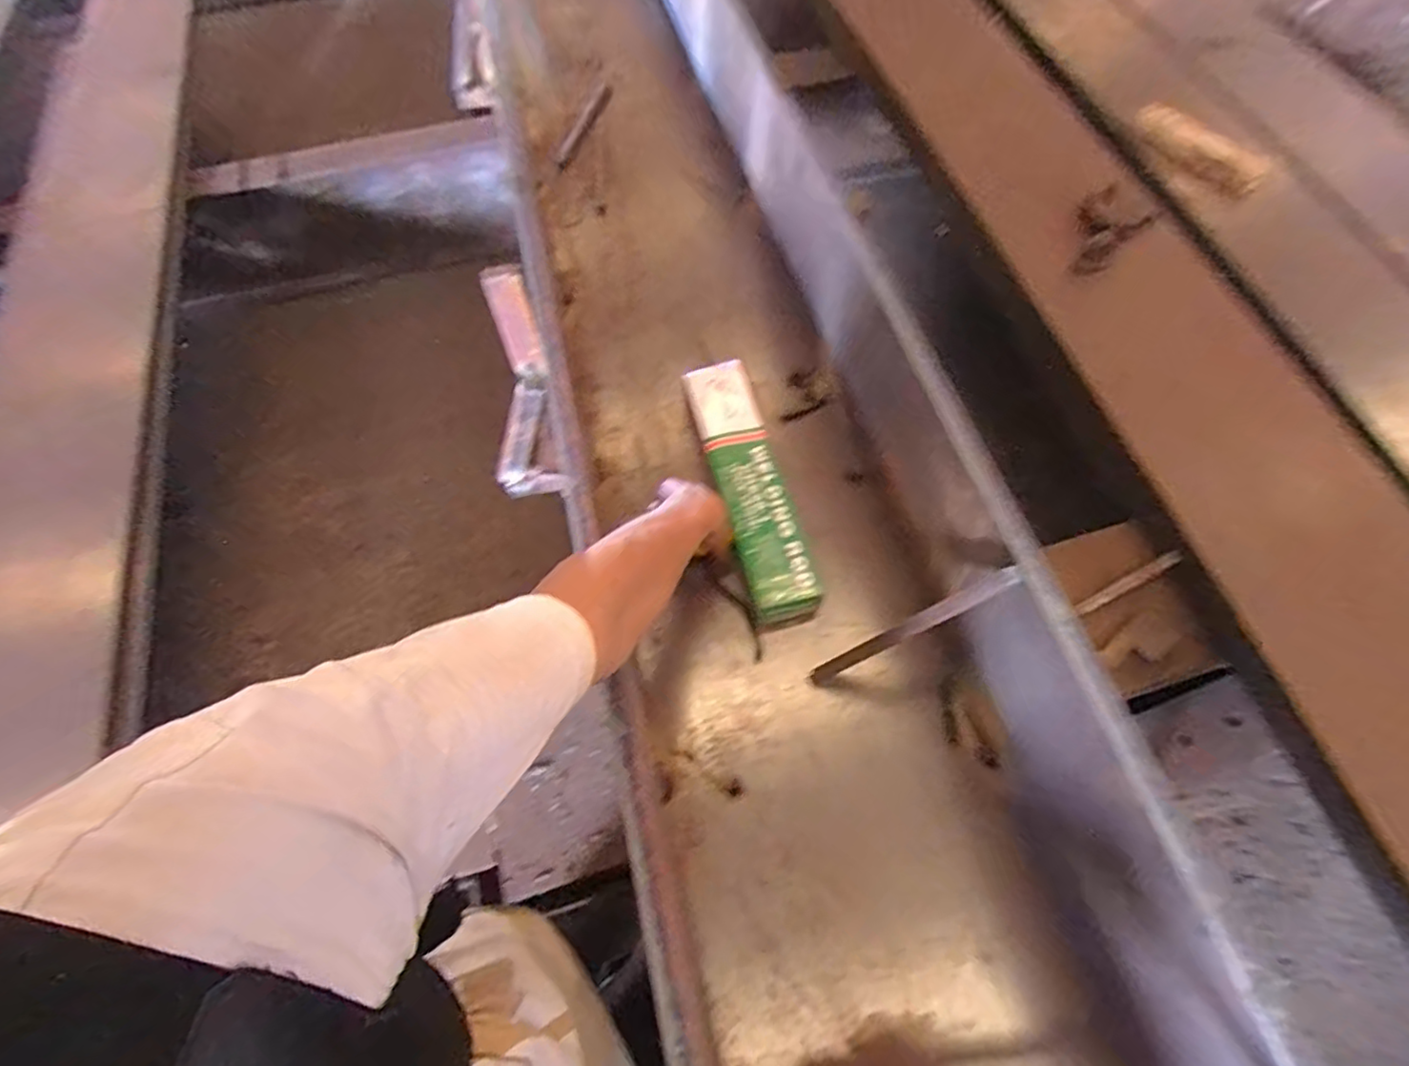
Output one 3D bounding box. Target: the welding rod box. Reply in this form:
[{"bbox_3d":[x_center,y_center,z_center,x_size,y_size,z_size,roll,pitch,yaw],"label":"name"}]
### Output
[{"bbox_3d":[0.054,-0.067,0.813,0.079,0.058,0.364,-11,64,-10],"label":"welding rod box"}]

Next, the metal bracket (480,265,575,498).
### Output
[{"bbox_3d":[-0.278,-0.185,0.954,0.114,0.420,0.054,-26,65,-12],"label":"metal bracket"}]

